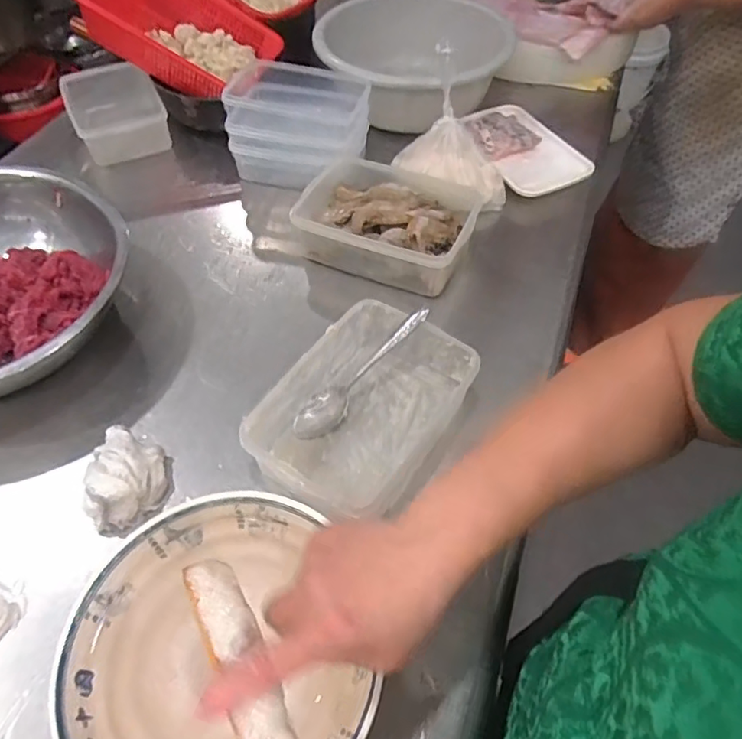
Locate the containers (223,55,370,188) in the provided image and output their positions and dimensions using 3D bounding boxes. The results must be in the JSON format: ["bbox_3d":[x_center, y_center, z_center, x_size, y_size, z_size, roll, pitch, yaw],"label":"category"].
[{"bbox_3d":[-0.107,-0.360,0.826,0.198,0.108,0.150,11,54,5],"label":"containers"}]

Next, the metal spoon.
[{"bbox_3d":[-0.010,0.002,0.580,0.179,0.019,0.040,-45,67,-1],"label":"metal spoon"}]

